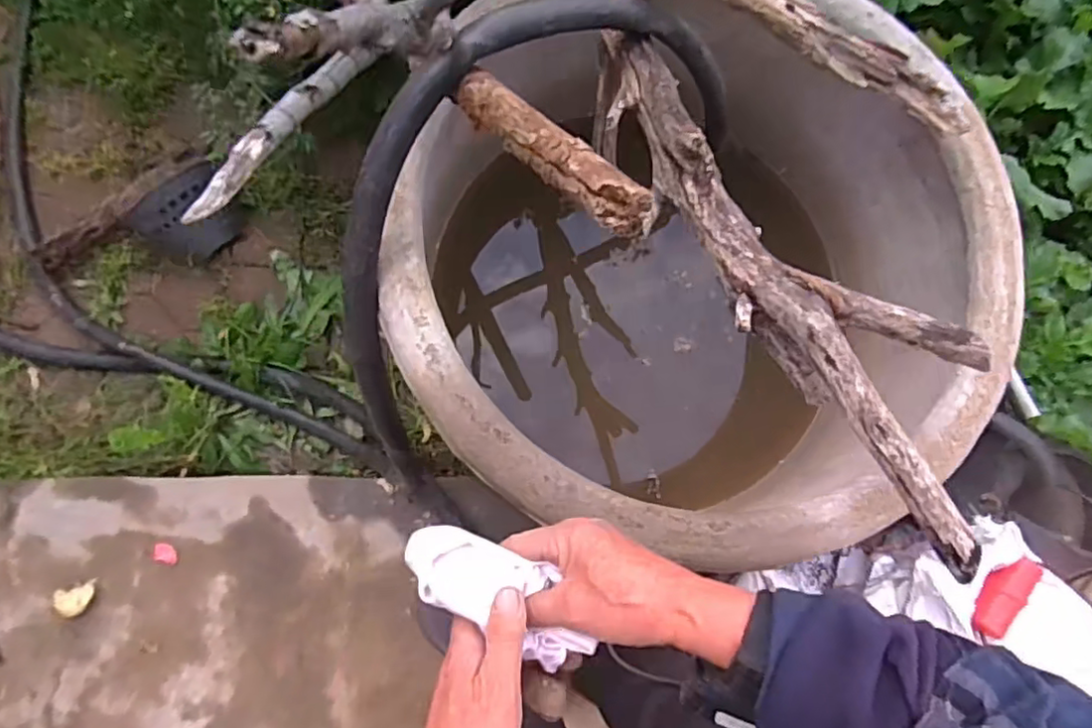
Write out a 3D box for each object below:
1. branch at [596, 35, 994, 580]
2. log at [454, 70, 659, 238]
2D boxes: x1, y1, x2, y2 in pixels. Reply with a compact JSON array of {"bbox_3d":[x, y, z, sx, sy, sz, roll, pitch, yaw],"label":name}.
[{"bbox_3d":[0.214,-0.101,0.620,0.153,0.127,0.610,-24,65,-8],"label":"branch"},{"bbox_3d":[-0.009,-0.188,0.537,0.038,0.033,0.297,-33,50,-9],"label":"log"}]

